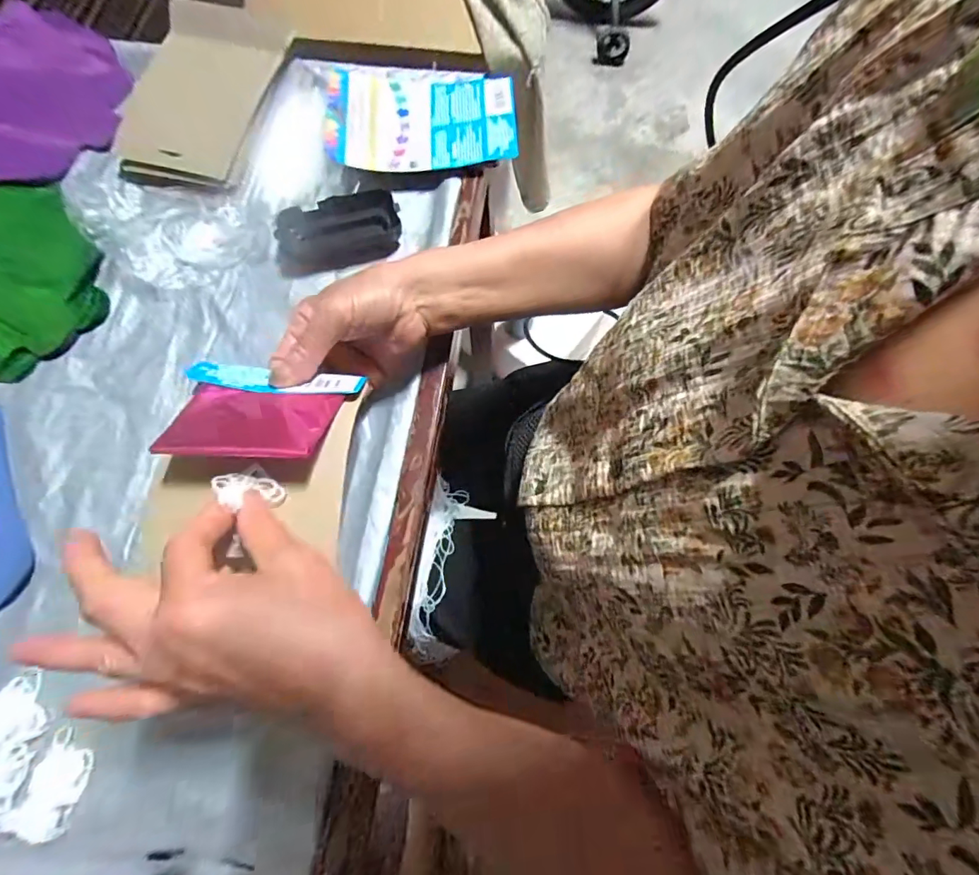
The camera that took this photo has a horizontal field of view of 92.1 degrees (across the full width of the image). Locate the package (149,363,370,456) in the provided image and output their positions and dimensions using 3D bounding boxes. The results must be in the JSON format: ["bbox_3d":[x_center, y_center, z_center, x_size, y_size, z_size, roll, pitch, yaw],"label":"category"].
[{"bbox_3d":[-0.146,-0.020,0.299,0.103,0.008,0.088,4,37,-3],"label":"package"}]

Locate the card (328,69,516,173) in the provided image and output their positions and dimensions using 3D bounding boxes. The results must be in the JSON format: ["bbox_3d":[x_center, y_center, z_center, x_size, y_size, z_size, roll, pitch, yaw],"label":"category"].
[{"bbox_3d":[-0.067,-0.319,0.466,0.180,0.019,0.123,-3,74,-4],"label":"card"}]

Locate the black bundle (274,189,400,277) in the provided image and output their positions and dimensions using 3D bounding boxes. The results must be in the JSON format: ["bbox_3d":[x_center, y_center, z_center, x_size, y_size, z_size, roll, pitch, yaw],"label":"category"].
[{"bbox_3d":[-0.141,-0.189,0.438,0.116,0.033,0.057,-17,73,-6],"label":"black bundle"}]

